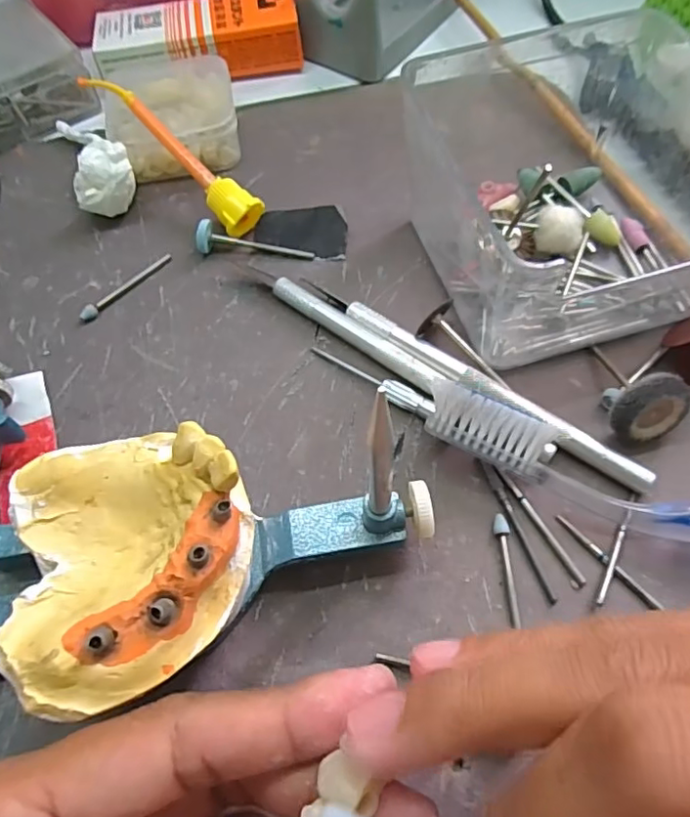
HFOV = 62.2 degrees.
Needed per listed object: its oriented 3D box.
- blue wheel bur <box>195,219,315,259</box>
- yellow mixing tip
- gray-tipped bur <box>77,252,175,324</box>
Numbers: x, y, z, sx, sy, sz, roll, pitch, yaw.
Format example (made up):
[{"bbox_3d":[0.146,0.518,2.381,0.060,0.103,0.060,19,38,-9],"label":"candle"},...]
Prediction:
[{"bbox_3d":[-0.035,-0.067,0.227,0.045,0.013,0.009,0,61,3],"label":"blue wheel bur"},{"bbox_3d":[-0.070,-0.106,0.233,0.088,0.015,0.017,45,73,5],"label":"yellow mixing tip"},{"bbox_3d":[-0.086,-0.048,0.223,0.005,0.005,0.042,36,69,19],"label":"gray-tipped bur"}]

